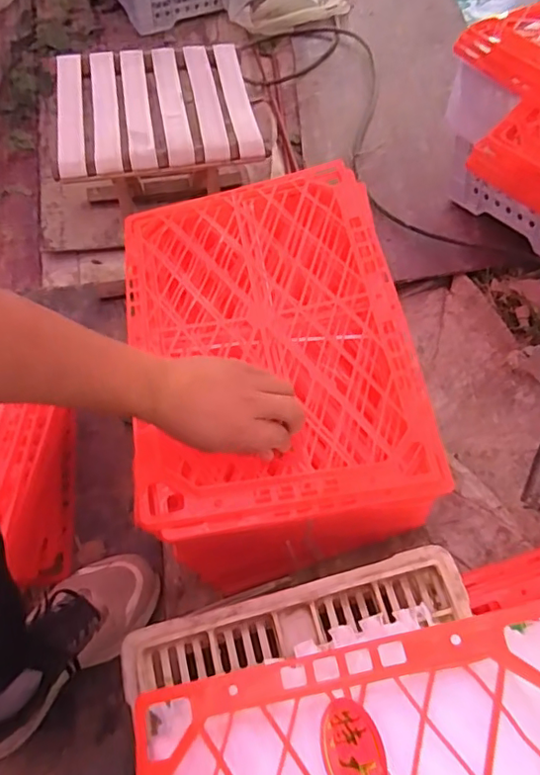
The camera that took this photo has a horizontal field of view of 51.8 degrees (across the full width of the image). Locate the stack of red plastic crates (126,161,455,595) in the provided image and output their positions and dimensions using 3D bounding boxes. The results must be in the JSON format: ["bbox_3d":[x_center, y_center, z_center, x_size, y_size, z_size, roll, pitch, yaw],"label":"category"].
[{"bbox_3d":[-0.008,-0.010,0.685,0.305,0.242,0.433,-7,62,-7],"label":"stack of red plastic crates"}]

